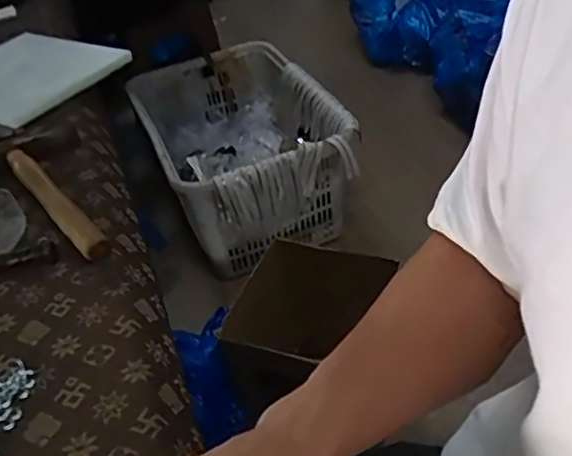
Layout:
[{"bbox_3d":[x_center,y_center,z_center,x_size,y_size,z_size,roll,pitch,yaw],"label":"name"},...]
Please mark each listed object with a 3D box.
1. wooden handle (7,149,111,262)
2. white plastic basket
[{"bbox_3d":[-0.231,-0.029,0.606,0.028,0.023,0.220,-31,45,-26],"label":"wooden handle"},{"bbox_3d":[-0.125,-0.207,1.701,0.460,0.324,0.648,-20,41,-13],"label":"white plastic basket"}]

